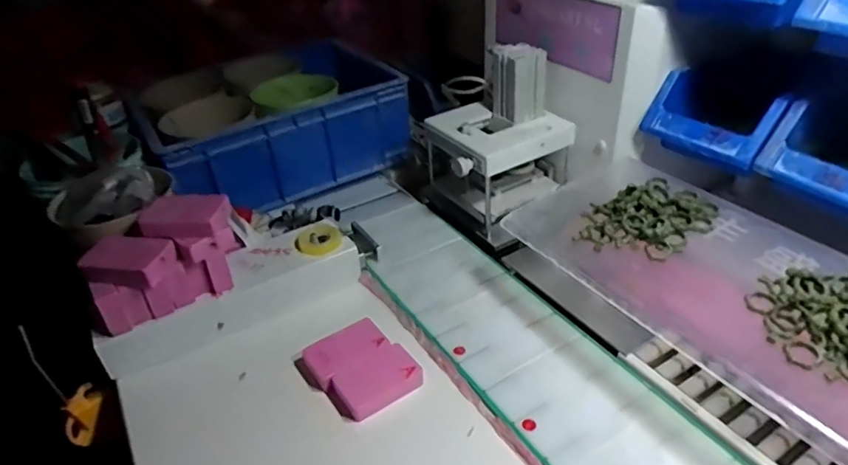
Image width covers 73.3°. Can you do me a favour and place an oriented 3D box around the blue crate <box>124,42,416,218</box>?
[{"bbox_3d":[-0.210,-0.147,0.792,0.327,0.126,0.246,-24,40,-26],"label":"blue crate"}]

